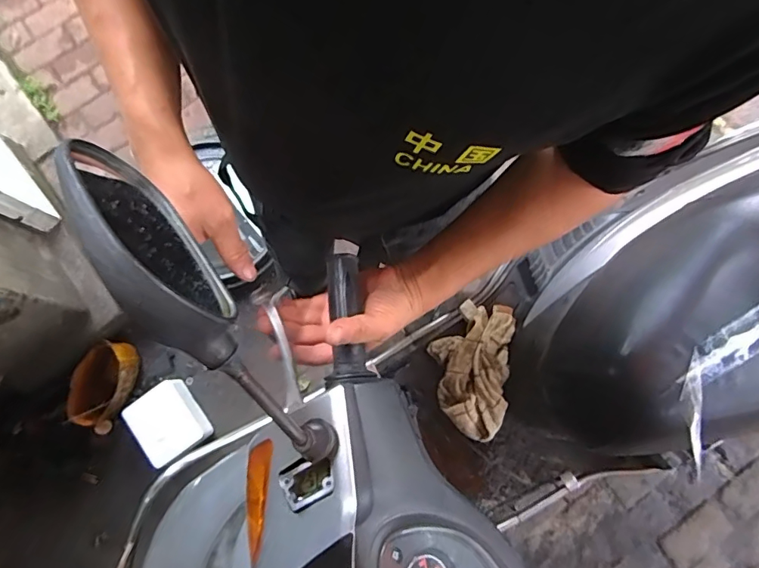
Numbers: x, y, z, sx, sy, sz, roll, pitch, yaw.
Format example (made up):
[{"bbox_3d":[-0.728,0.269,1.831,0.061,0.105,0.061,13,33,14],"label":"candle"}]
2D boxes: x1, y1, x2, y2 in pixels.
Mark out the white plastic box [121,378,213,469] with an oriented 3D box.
[{"bbox_3d":[-0.585,0.379,1.346,0.172,0.063,0.196,-36,80,-6],"label":"white plastic box"}]

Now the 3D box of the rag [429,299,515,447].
[{"bbox_3d":[0.190,0.184,1.038,0.163,0.063,0.283,6,78,3],"label":"rag"}]

